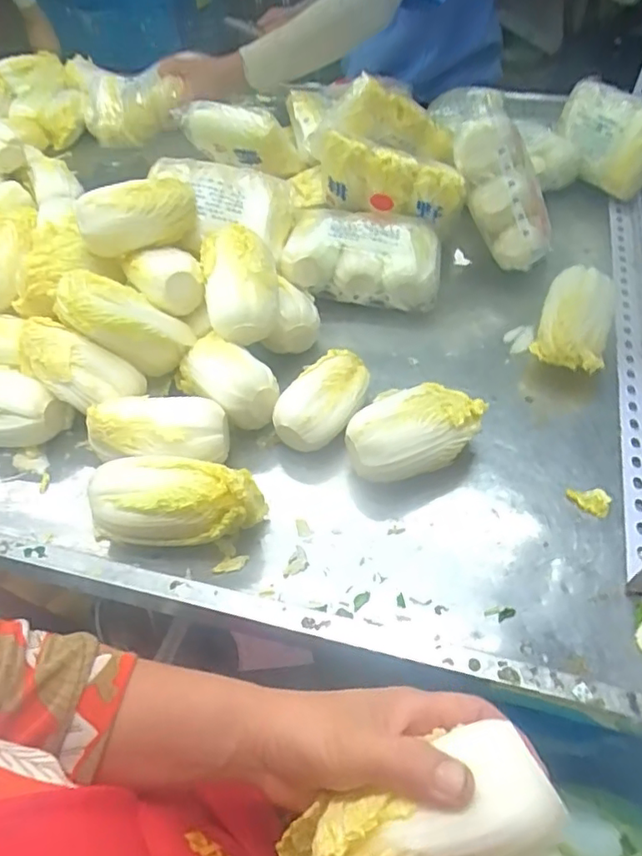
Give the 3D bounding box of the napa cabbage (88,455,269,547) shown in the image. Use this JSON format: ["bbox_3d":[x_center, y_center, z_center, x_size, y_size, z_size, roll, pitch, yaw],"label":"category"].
[{"bbox_3d":[-0.125,0.069,0.525,0.139,0.071,0.063,-1,49,4],"label":"napa cabbage"}]

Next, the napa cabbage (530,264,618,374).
[{"bbox_3d":[0.275,-0.113,0.641,0.071,0.085,0.121,19,53,21],"label":"napa cabbage"}]

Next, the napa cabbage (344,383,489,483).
[{"bbox_3d":[0.089,0.007,0.563,0.128,0.075,0.065,-9,49,-3],"label":"napa cabbage"}]

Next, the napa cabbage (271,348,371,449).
[{"bbox_3d":[0.006,-0.028,0.607,0.068,0.060,0.124,28,57,26],"label":"napa cabbage"}]

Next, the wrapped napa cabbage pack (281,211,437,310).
[{"bbox_3d":[0.055,-0.221,0.758,0.191,0.076,0.136,7,50,11],"label":"wrapped napa cabbage pack"}]

